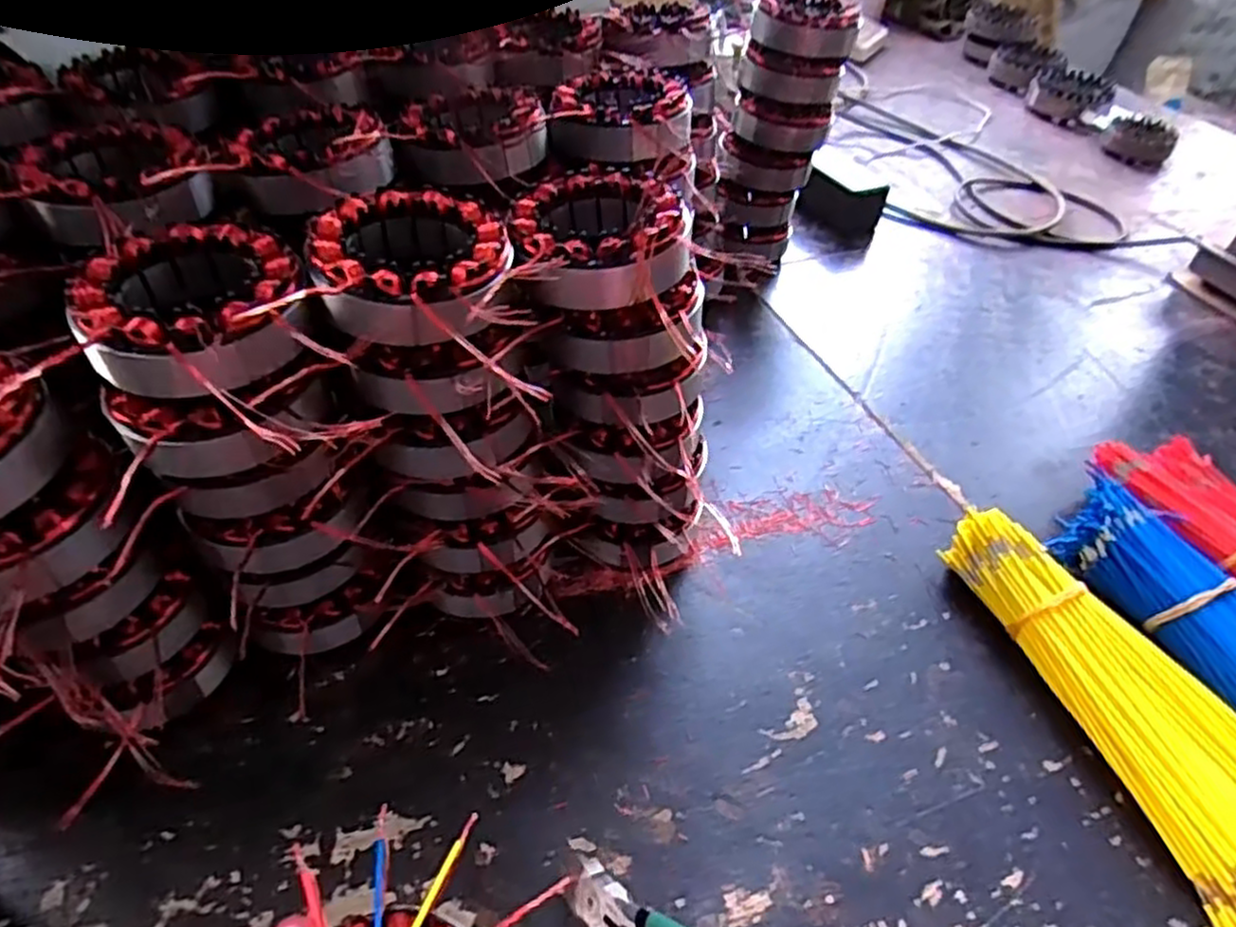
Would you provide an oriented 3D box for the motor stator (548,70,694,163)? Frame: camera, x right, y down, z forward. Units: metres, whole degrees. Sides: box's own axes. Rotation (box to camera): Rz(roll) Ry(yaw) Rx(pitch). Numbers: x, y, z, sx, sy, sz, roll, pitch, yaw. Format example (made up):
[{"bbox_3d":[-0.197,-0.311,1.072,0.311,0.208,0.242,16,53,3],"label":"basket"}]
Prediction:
[{"bbox_3d":[0.001,-0.221,0.478,0.087,0.037,0.087,0,46,-5],"label":"motor stator"}]

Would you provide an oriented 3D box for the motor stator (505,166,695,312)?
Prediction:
[{"bbox_3d":[-0.009,-0.109,0.360,0.084,0.035,0.094,-3,46,-8],"label":"motor stator"}]

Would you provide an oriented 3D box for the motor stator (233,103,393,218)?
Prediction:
[{"bbox_3d":[-0.168,-0.172,0.413,0.078,0.030,0.093,-13,48,-17],"label":"motor stator"}]

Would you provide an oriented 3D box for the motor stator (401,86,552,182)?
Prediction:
[{"bbox_3d":[-0.087,-0.200,0.447,0.081,0.031,0.083,2,46,-3],"label":"motor stator"}]

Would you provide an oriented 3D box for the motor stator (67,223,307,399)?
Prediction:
[{"bbox_3d":[-0.174,-0.059,0.310,0.085,0.040,0.091,5,45,0],"label":"motor stator"}]

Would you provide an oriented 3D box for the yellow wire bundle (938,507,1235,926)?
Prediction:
[{"bbox_3d":[0.289,0.128,0.414,0.080,0.042,0.245,-12,48,-16],"label":"yellow wire bundle"}]

